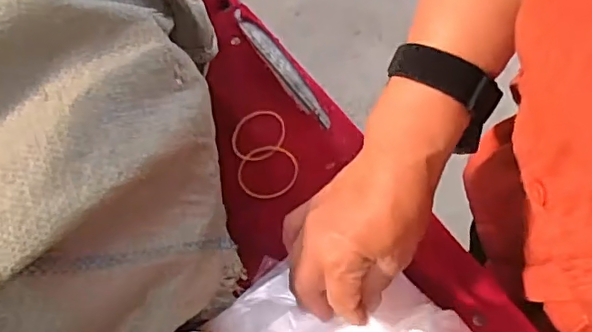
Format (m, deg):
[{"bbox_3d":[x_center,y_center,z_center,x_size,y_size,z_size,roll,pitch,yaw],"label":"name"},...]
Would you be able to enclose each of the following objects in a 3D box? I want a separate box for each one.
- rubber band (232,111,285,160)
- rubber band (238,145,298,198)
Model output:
[{"bbox_3d":[-0.033,-0.028,0.500,0.047,0.004,0.049,-3,65,0],"label":"rubber band"},{"bbox_3d":[-0.024,0.005,0.484,0.052,0.004,0.048,0,65,1],"label":"rubber band"}]

